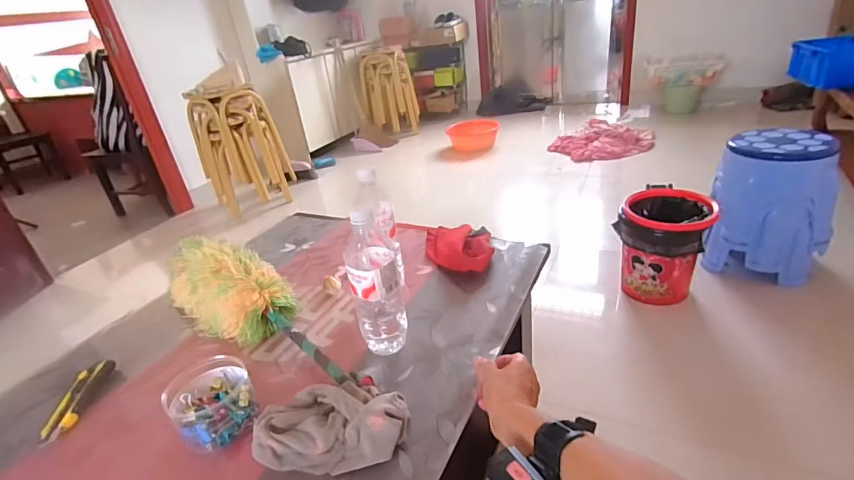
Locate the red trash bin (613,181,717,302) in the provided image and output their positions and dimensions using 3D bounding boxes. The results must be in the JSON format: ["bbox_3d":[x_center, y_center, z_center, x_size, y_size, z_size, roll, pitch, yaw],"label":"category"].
[{"bbox_3d":[0.768,0.009,1.424,0.255,0.300,0.235,9,33,32],"label":"red trash bin"}]

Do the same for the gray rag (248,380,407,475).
[{"bbox_3d":[-0.115,0.222,0.523,0.175,0.045,0.093,-5,28,9],"label":"gray rag"}]

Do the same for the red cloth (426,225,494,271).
[{"bbox_3d":[0.063,0.004,0.891,0.132,0.049,0.187,-6,25,4],"label":"red cloth"}]

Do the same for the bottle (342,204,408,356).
[{"bbox_3d":[-0.071,0.064,0.613,0.067,0.226,0.072,-12,27,-4],"label":"bottle"}]

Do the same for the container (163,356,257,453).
[{"bbox_3d":[-0.281,0.203,0.565,0.093,0.082,0.107,-25,30,-32],"label":"container"}]

